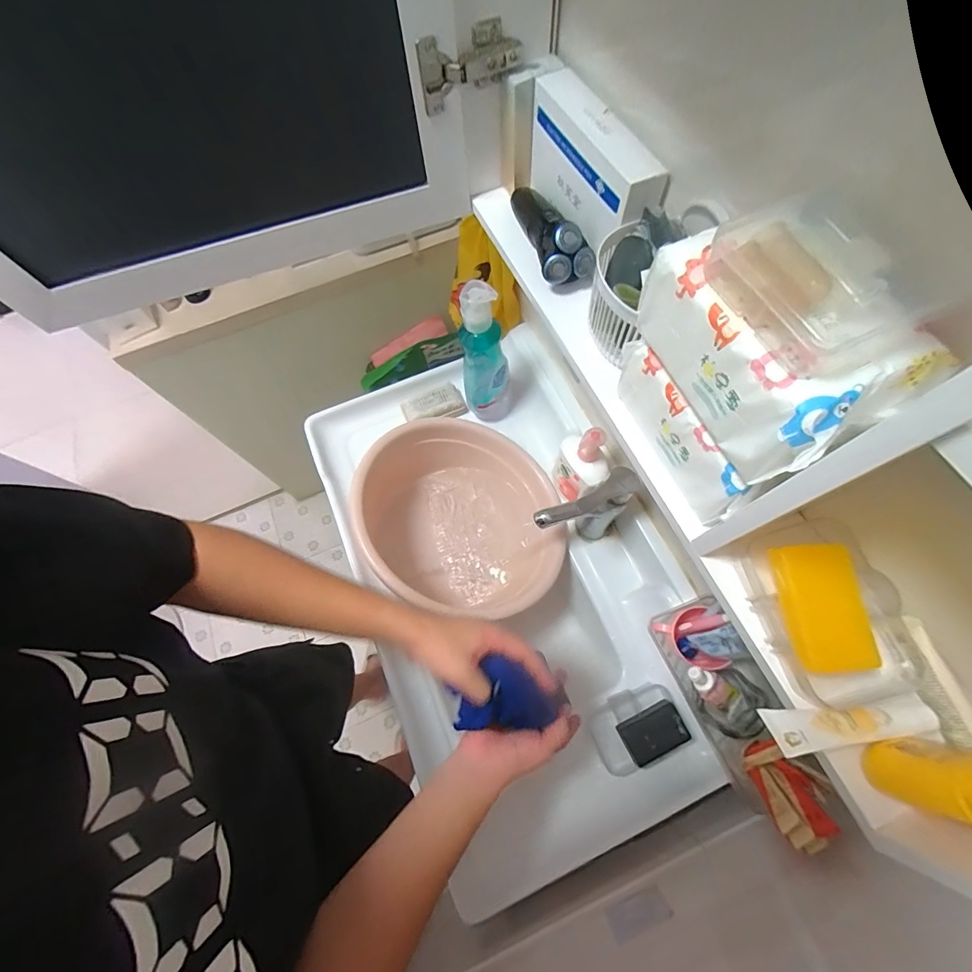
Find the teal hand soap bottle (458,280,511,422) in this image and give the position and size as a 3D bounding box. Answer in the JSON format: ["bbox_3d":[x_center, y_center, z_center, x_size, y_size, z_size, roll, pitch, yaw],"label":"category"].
[{"bbox_3d":[0.002,-0.205,0.721,0.086,0.299,0.057,2,66,1],"label":"teal hand soap bottle"}]

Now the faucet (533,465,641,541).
[{"bbox_3d":[0.146,0.045,0.652,0.141,0.202,0.052,-21,67,-9],"label":"faucet"}]

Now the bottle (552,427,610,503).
[{"bbox_3d":[0.153,-0.035,0.690,0.048,0.172,0.093,-28,69,-12],"label":"bottle"}]

